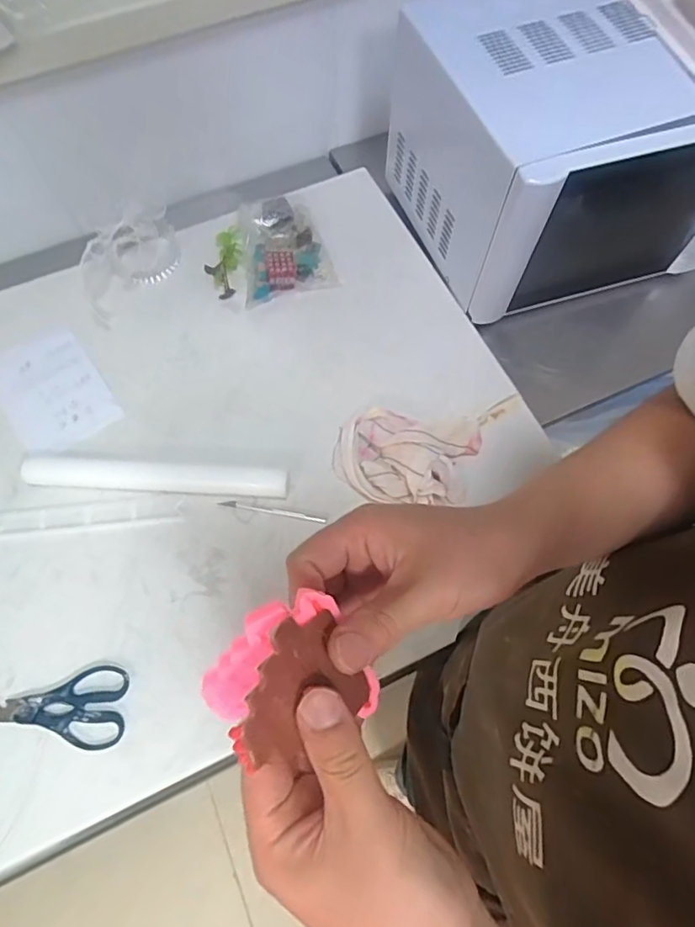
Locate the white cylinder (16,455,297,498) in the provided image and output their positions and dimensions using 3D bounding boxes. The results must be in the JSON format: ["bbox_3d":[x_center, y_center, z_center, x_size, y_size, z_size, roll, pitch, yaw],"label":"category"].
[{"bbox_3d":[-0.233,0.015,0.656,0.317,0.028,0.035,3,66,2],"label":"white cylinder"}]

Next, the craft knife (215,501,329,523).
[{"bbox_3d":[-0.092,0.058,0.654,0.132,0.006,0.009,9,67,4],"label":"craft knife"}]

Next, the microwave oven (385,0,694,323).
[{"bbox_3d":[0.326,-0.449,0.743,0.460,0.251,0.356,-14,67,-6],"label":"microwave oven"}]

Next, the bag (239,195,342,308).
[{"bbox_3d":[-0.095,-0.327,0.804,0.132,0.042,0.167,-10,67,-4],"label":"bag"}]

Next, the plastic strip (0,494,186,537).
[{"bbox_3d":[-0.312,0.062,0.641,0.222,0.004,0.034,-5,66,-2],"label":"plastic strip"}]

